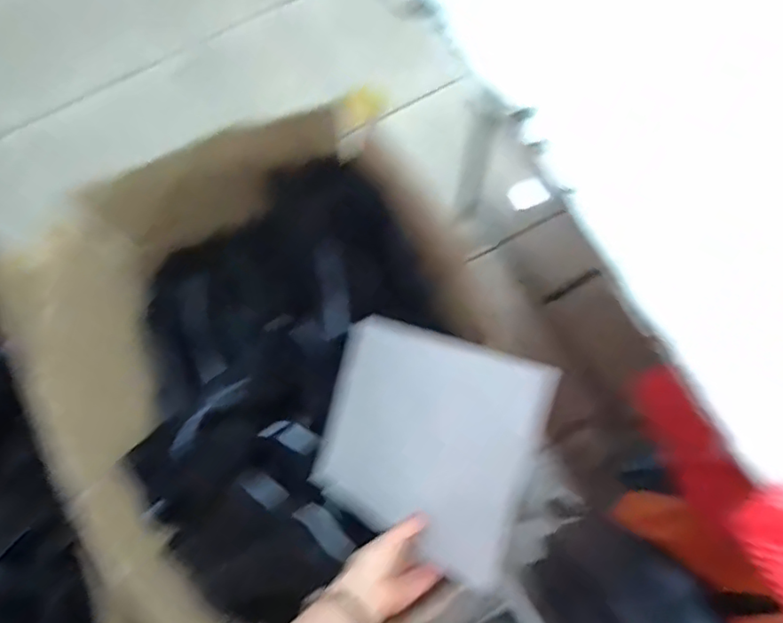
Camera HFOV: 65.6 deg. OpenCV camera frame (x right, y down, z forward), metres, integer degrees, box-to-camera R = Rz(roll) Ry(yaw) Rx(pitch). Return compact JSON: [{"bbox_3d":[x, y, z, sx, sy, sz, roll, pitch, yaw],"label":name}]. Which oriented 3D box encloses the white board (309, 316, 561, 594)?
[{"bbox_3d":[0.030,0.147,0.726,0.310,0.014,0.241,15,88,46],"label":"white board"}]

